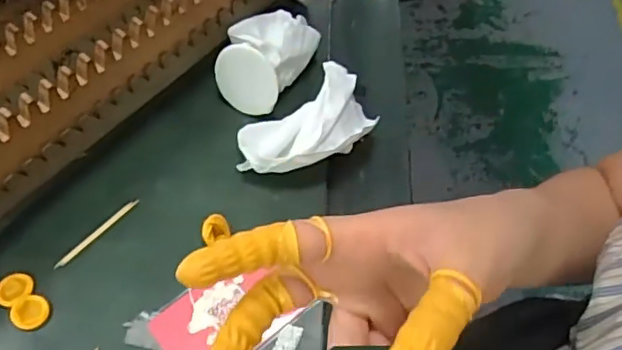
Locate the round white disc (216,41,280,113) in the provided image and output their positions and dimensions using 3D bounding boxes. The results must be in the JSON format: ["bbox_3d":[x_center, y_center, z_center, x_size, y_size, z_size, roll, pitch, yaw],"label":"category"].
[{"bbox_3d":[-0.046,-0.069,0.427,0.051,0.050,0.005,29,38,10],"label":"round white disc"}]

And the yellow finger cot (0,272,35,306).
[{"bbox_3d":[-0.180,0.068,0.356,0.021,0.004,0.020,-32,63,-21],"label":"yellow finger cot"}]

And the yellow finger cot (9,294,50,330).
[{"bbox_3d":[-0.167,0.081,0.347,0.022,0.004,0.020,1,56,-1],"label":"yellow finger cot"}]

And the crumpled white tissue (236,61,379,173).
[{"bbox_3d":[0.001,-0.035,0.417,0.110,0.030,0.067,-35,64,-22],"label":"crumpled white tissue"}]

